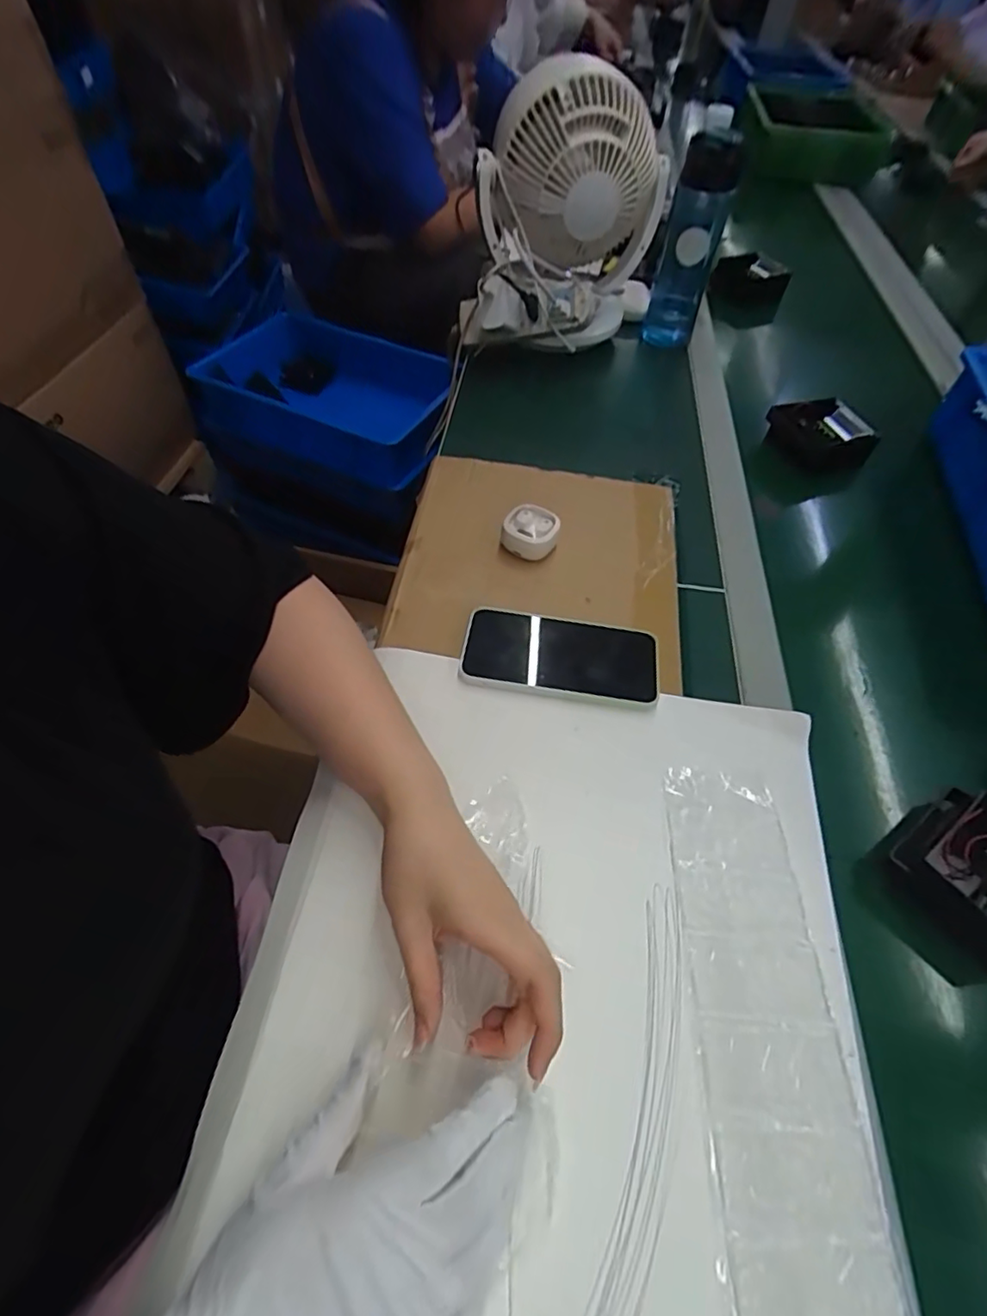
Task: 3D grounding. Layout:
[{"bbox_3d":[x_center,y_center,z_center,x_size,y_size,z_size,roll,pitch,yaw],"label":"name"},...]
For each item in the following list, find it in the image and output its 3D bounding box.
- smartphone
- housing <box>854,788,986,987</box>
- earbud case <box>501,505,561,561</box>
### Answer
[{"bbox_3d":[0.053,-0.002,0.473,0.154,0.015,0.077,9,55,1],"label":"smartphone"},{"bbox_3d":[0.326,0.158,0.411,0.094,0.074,0.096,-29,60,-22],"label":"housing"},{"bbox_3d":[0.034,-0.116,0.557,0.052,0.033,0.050,13,55,4],"label":"earbud case"}]

